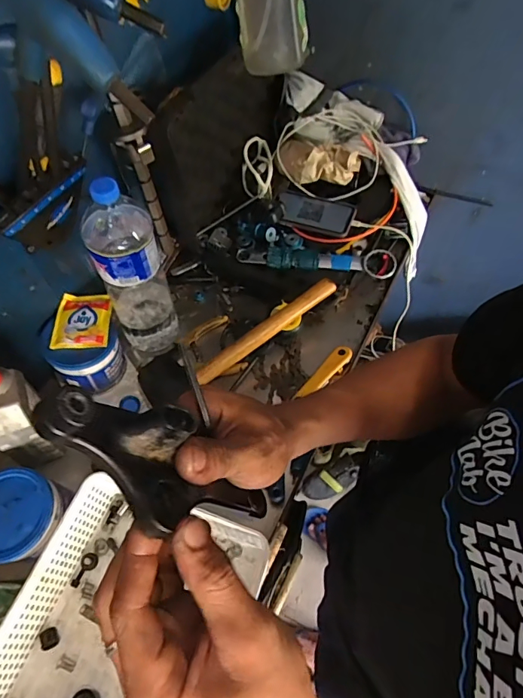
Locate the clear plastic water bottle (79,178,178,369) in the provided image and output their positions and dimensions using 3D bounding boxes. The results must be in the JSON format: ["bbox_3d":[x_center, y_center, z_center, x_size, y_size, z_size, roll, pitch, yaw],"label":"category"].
[{"bbox_3d":[-0.186,-0.109,0.627,0.091,0.307,0.101,-22,62,-13],"label":"clear plastic water bottle"}]

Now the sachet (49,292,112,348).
[{"bbox_3d":[-0.266,-0.043,0.654,0.079,0.008,0.095,-2,56,-3],"label":"sachet"}]

